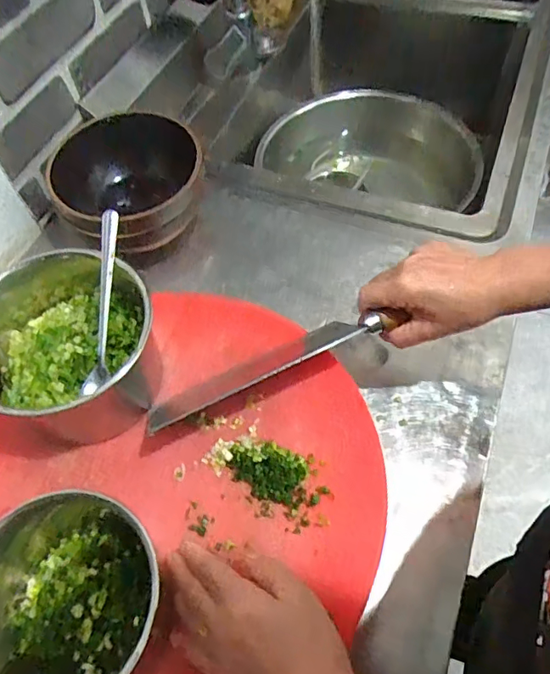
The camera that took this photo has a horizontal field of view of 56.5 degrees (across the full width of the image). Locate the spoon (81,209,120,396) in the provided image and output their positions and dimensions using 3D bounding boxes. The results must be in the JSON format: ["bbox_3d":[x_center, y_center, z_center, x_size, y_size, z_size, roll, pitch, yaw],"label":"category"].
[{"bbox_3d":[-0.152,-0.033,0.455,0.016,0.020,0.165,1,80,4],"label":"spoon"}]

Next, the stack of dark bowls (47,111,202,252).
[{"bbox_3d":[-0.184,-0.188,0.641,0.149,0.082,0.180,-2,57,2],"label":"stack of dark bowls"}]

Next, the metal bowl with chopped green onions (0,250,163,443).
[{"bbox_3d":[-0.190,0.004,0.480,0.159,0.096,0.183,-19,58,-9],"label":"metal bowl with chopped green onions"}]

